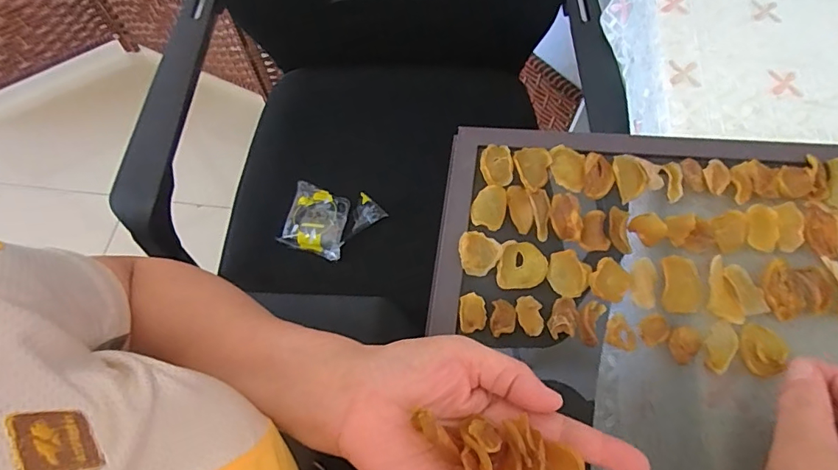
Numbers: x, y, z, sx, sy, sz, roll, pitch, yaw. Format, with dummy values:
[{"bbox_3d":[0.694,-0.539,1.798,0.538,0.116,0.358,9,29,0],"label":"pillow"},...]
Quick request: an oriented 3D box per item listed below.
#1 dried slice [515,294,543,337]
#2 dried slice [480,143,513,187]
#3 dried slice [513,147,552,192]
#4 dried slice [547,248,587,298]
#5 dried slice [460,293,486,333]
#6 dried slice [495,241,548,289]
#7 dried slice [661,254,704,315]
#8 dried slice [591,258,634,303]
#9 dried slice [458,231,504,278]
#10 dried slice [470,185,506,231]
[{"bbox_3d":[0.073,0.053,0.323,0.017,0.004,0.027,0,64,1],"label":"dried slice"},{"bbox_3d":[0.059,-0.053,0.368,0.024,0.004,0.038,2,64,2],"label":"dried slice"},{"bbox_3d":[0.087,-0.051,0.364,0.026,0.008,0.036,-11,65,-4],"label":"dried slice"},{"bbox_3d":[0.101,0.027,0.332,0.025,0.004,0.033,-8,64,-2],"label":"dried slice"},{"bbox_3d":[0.036,0.052,0.325,0.017,0.007,0.025,0,64,1],"label":"dried slice"},{"bbox_3d":[0.072,0.021,0.339,0.034,0.006,0.034,-1,64,1],"label":"dried slice"},{"bbox_3d":[0.176,0.033,0.324,0.025,0.005,0.040,10,65,6],"label":"dried slice"},{"bbox_3d":[0.129,0.032,0.329,0.026,0.006,0.025,-1,64,1],"label":"dried slice"},{"bbox_3d":[0.041,0.012,0.341,0.030,0.006,0.030,-1,64,1],"label":"dried slice"},{"bbox_3d":[0.052,-0.021,0.353,0.023,0.008,0.033,16,66,9],"label":"dried slice"}]

